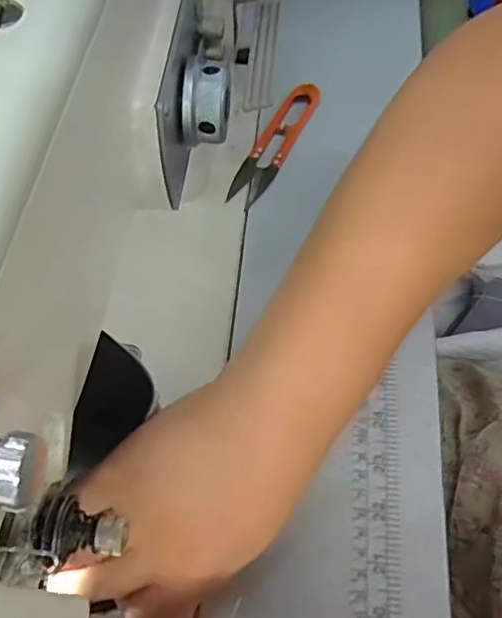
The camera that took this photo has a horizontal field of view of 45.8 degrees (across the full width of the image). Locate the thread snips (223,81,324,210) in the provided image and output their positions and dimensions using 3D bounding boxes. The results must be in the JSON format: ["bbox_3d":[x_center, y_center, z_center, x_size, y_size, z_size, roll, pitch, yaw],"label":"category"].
[{"bbox_3d":[0.018,-0.123,0.436,0.027,0.010,0.113,23,65,11],"label":"thread snips"}]

